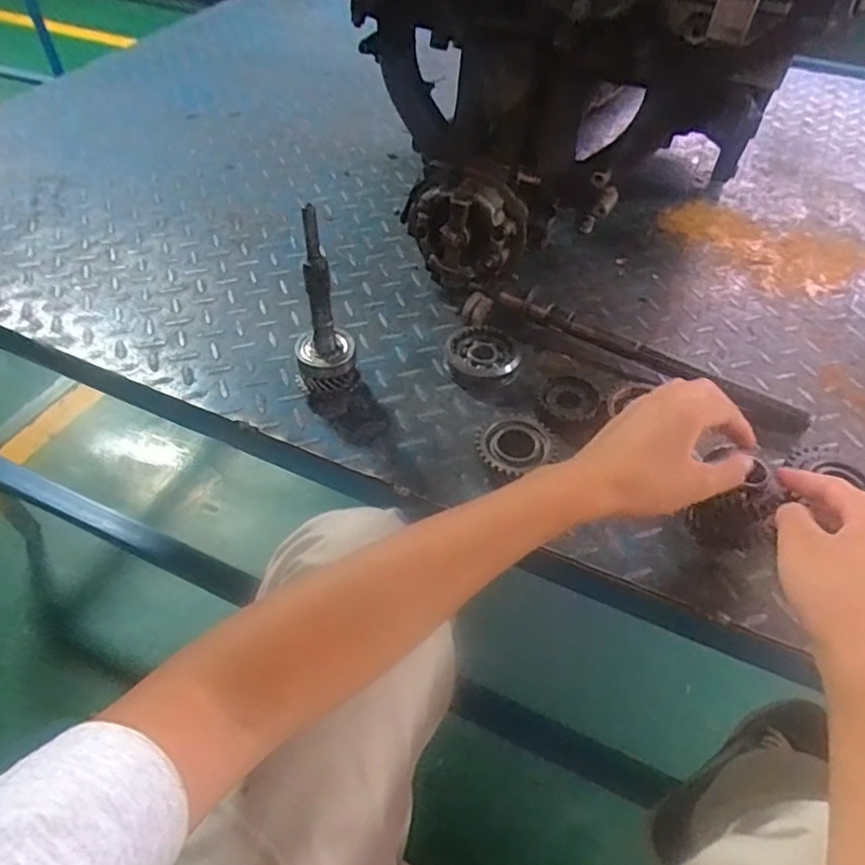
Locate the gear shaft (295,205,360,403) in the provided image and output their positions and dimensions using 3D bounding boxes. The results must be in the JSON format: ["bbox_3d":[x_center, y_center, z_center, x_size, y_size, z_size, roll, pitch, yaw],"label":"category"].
[{"bbox_3d":[-0.094,-0.095,0.520,0.053,0.174,0.048,-11,50,-9],"label":"gear shaft"}]

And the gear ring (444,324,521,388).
[{"bbox_3d":[0.048,-0.075,0.606,0.069,0.016,0.074,0,48,0],"label":"gear ring"}]

